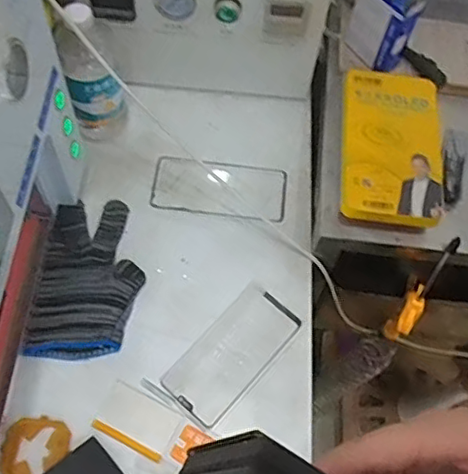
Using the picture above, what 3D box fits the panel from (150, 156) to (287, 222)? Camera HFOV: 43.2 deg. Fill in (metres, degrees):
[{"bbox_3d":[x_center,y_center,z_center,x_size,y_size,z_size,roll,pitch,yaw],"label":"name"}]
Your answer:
[{"bbox_3d":[-0.017,-0.061,0.719,0.158,0.006,0.079,9,61,1],"label":"panel"}]

